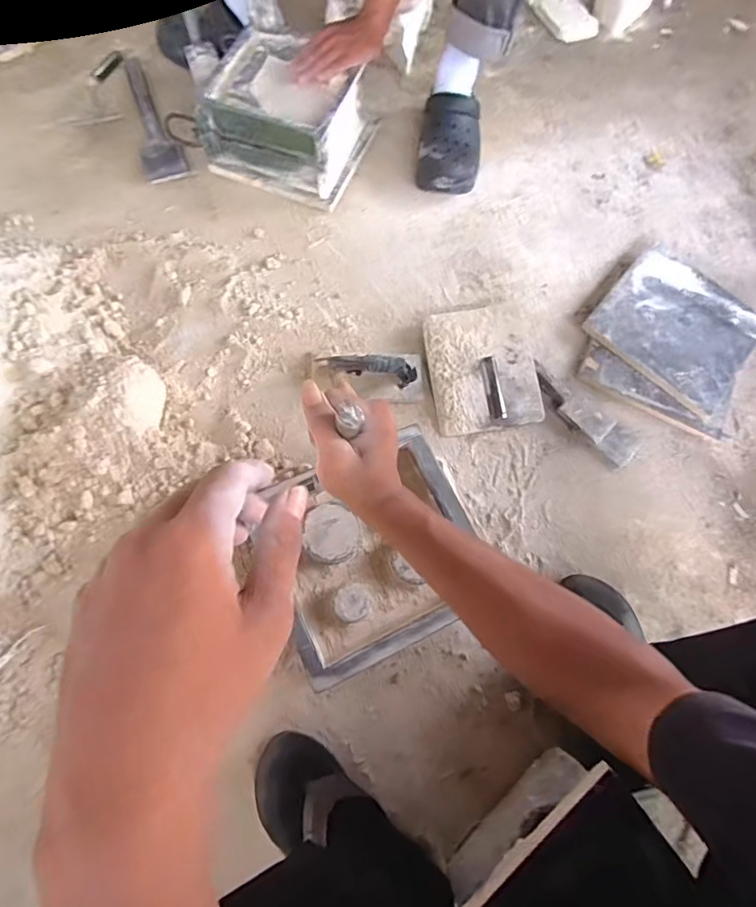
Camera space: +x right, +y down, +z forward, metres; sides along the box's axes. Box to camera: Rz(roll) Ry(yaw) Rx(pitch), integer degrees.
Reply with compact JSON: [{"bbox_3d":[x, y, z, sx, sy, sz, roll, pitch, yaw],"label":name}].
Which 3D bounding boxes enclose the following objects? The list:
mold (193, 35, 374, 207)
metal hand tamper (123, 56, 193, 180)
[{"bbox_3d":[-0.153,-0.595,0.884,0.247,0.139,0.222,20,72,3],"label":"mold"},{"bbox_3d":[-0.451,-0.653,0.966,0.079,0.015,0.327,-22,74,-9],"label":"metal hand tamper"}]

